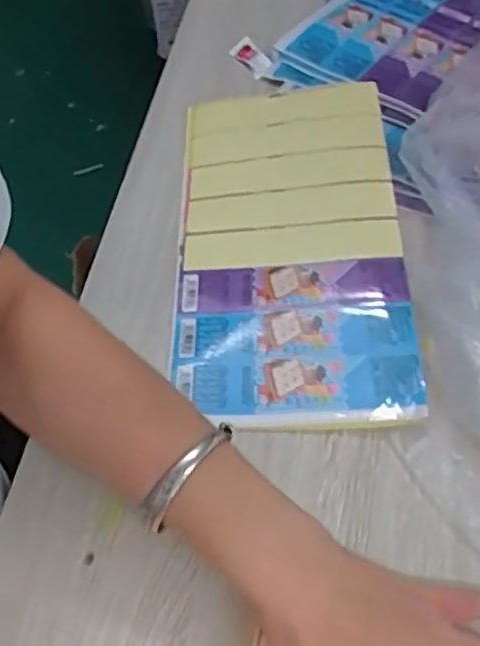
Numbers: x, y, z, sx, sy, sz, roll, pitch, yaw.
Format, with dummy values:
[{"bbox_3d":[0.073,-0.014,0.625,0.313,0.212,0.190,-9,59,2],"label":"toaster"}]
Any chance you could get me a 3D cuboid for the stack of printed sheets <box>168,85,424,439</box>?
[{"bbox_3d":[0.038,-0.077,0.521,0.170,0.011,0.330,1,55,3],"label":"stack of printed sheets"}]

